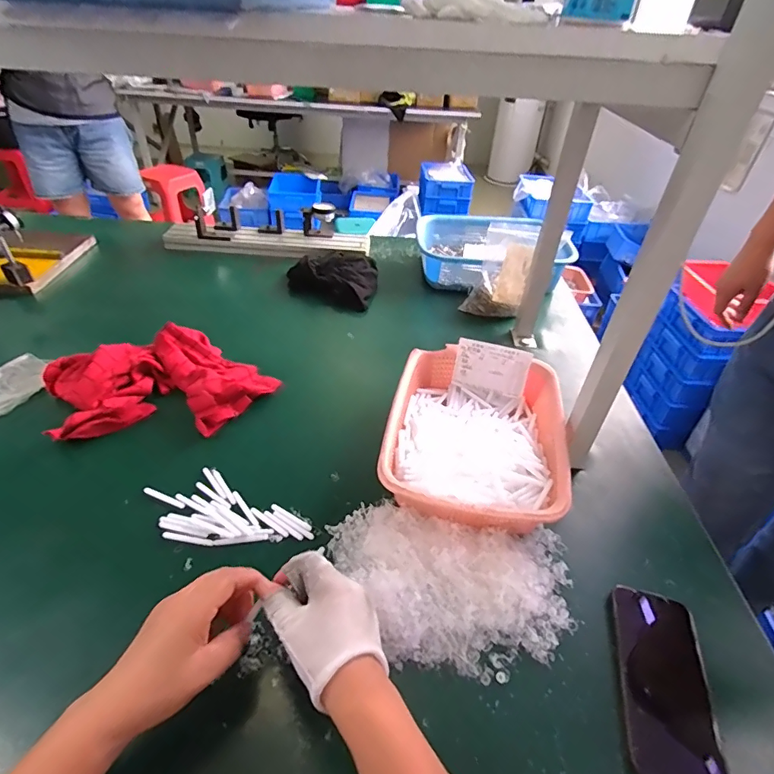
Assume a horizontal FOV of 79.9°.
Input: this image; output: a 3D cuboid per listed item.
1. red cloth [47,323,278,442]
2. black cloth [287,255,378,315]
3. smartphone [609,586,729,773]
[{"bbox_3d":[-0.330,-0.006,0.687,0.302,0.053,0.209,-17,44,-24],"label":"red cloth"},{"bbox_3d":[-0.108,-0.235,1.002,0.204,0.060,0.145,19,42,17],"label":"black cloth"},{"bbox_3d":[0.253,0.268,0.424,0.074,0.012,0.157,4,41,15],"label":"smartphone"}]

